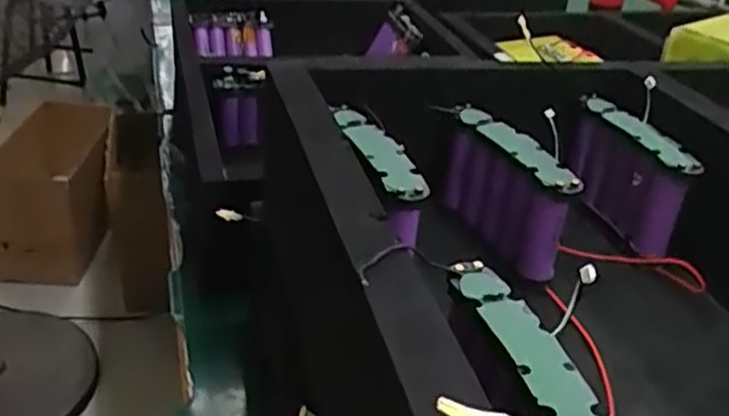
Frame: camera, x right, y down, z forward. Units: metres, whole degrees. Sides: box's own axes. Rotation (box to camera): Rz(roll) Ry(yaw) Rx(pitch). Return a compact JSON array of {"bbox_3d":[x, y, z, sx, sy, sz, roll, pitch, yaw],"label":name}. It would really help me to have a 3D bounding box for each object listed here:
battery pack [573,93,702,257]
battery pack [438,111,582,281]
[{"bbox_3d":[0.181,-0.023,0.493,0.022,0.070,0.100,-7,32,-19],"label":"battery pack"},{"bbox_3d":[0.092,-0.009,0.462,0.023,0.074,0.101,-12,34,-26],"label":"battery pack"}]

